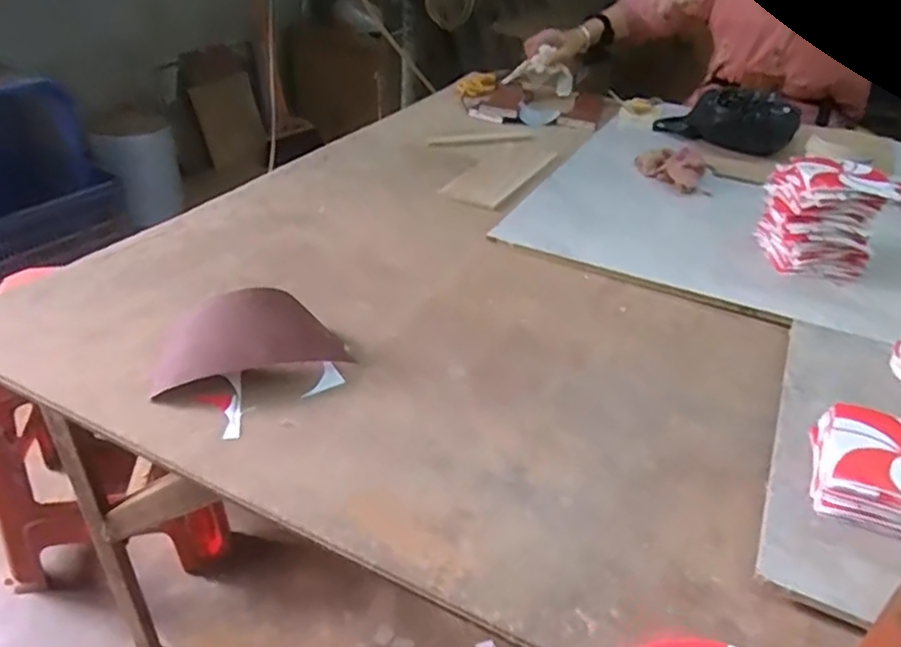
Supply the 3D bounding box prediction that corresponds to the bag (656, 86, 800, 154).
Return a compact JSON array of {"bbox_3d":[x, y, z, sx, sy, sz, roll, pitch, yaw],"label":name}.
[{"bbox_3d":[0.498,-0.367,1.227,0.218,0.078,0.149,7,34,4],"label":"bag"}]

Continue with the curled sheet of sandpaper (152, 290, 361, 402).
[{"bbox_3d":[-0.198,0.011,0.665,0.185,0.061,0.089,-10,36,-19],"label":"curled sheet of sandpaper"}]

